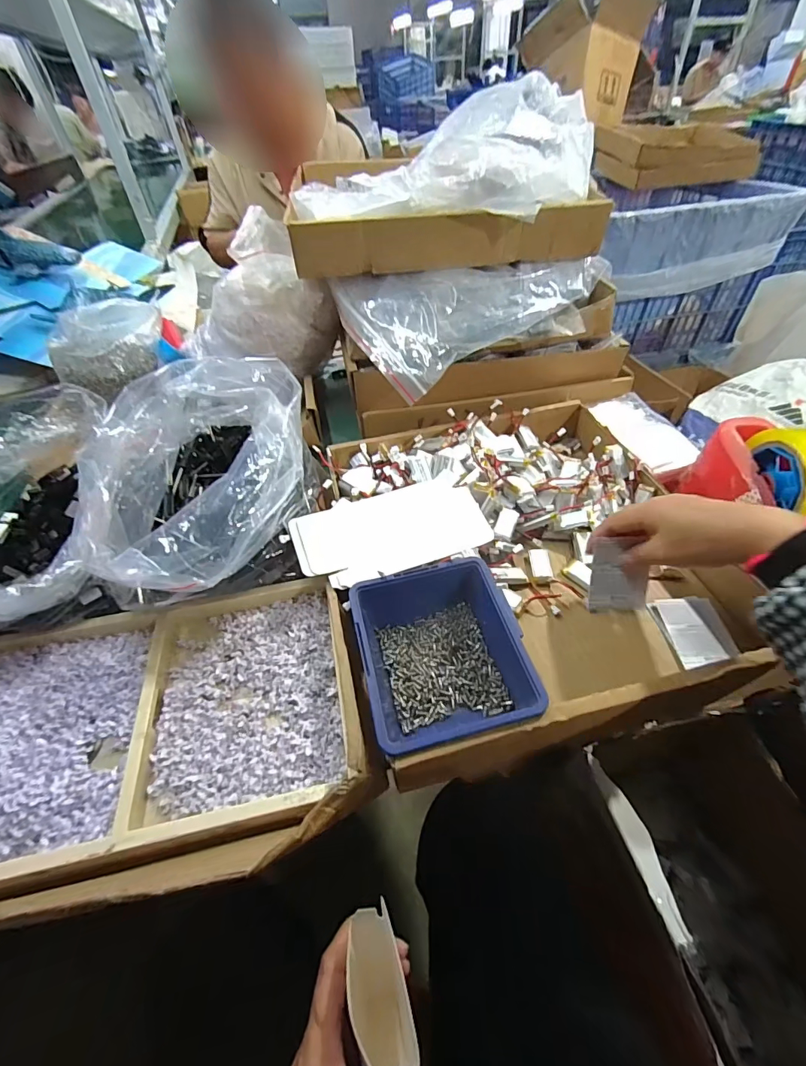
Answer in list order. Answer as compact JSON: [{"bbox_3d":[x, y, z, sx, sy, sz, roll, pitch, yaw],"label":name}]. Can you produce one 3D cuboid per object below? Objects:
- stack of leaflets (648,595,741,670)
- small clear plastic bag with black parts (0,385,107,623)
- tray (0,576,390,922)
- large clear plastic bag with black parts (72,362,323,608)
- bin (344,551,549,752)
[{"bbox_3d":[0.264,0.088,0.392,0.056,0.014,0.064,-4,45,-8],"label":"stack of leaflets"},{"bbox_3d":[-0.337,-0.013,0.400,0.126,0.145,0.197,-11,47,-7],"label":"small clear plastic bag with black parts"},{"bbox_3d":[-0.206,0.140,0.332,0.345,0.057,0.226,-10,47,-6],"label":"tray"},{"bbox_3d":[-0.180,-0.036,0.414,0.174,0.170,0.213,3,47,6],"label":"large clear plastic bag with black parts"},{"bbox_3d":[0.029,0.098,0.352,0.123,0.057,0.144,-12,47,-8],"label":"bin"}]

